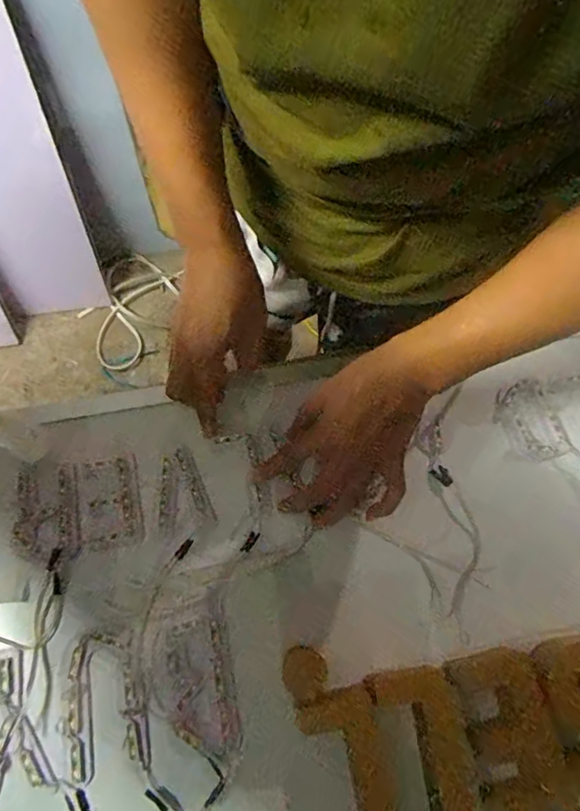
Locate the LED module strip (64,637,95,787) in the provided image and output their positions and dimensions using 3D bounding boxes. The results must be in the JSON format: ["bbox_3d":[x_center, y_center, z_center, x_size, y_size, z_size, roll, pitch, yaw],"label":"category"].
[{"bbox_3d":[-0.165,0.237,0.407,0.018,0.008,0.100,-5,68,-5],"label":"LED module strip"}]

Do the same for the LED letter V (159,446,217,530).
[{"bbox_3d":[-0.098,0.073,0.475,0.046,0.004,0.069,-11,69,-7],"label":"LED letter V"}]

